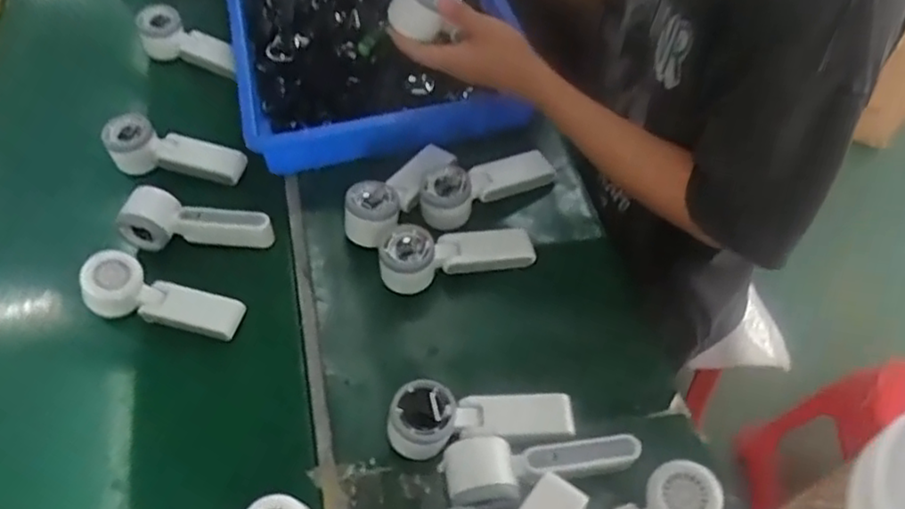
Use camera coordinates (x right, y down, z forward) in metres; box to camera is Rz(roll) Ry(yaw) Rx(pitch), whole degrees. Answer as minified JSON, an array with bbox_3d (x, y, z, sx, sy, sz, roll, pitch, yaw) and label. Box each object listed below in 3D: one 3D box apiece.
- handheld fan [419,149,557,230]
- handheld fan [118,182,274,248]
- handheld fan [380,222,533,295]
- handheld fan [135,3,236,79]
[{"bbox_3d":[0.040,-0.085,0.793,0.169,0.052,0.055,-25,59,-16],"label":"handheld fan"},{"bbox_3d":[-0.288,-0.035,0.755,0.162,0.053,0.045,7,56,5],"label":"handheld fan"},{"bbox_3d":[0.005,0.000,0.738,0.167,0.063,0.056,-10,56,-6],"label":"handheld fan"},{"bbox_3d":[-0.375,-0.299,0.957,0.153,0.042,0.059,26,58,-1],"label":"handheld fan"}]

